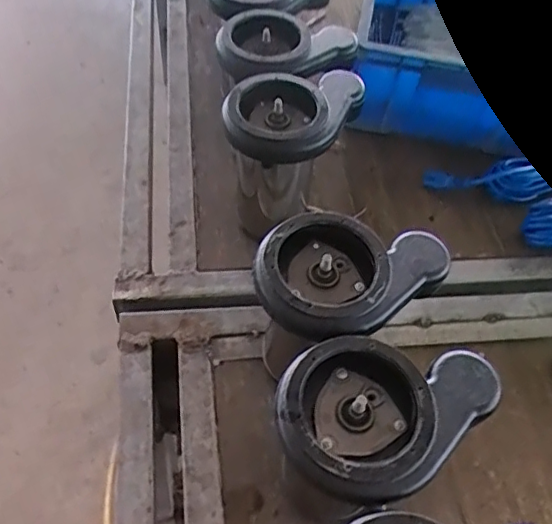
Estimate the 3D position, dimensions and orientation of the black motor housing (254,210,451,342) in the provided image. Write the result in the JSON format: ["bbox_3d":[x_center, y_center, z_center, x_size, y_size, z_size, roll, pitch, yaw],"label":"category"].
[{"bbox_3d":[0.063,0.008,0.501,0.162,0.045,0.120,-26,60,-23],"label":"black motor housing"}]

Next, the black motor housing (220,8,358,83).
[{"bbox_3d":[0.014,-0.270,0.699,0.172,0.048,0.110,-2,53,-8],"label":"black motor housing"}]

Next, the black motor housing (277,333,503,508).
[{"bbox_3d":[0.083,0.109,0.434,0.167,0.041,0.123,-26,59,-23],"label":"black motor housing"}]

